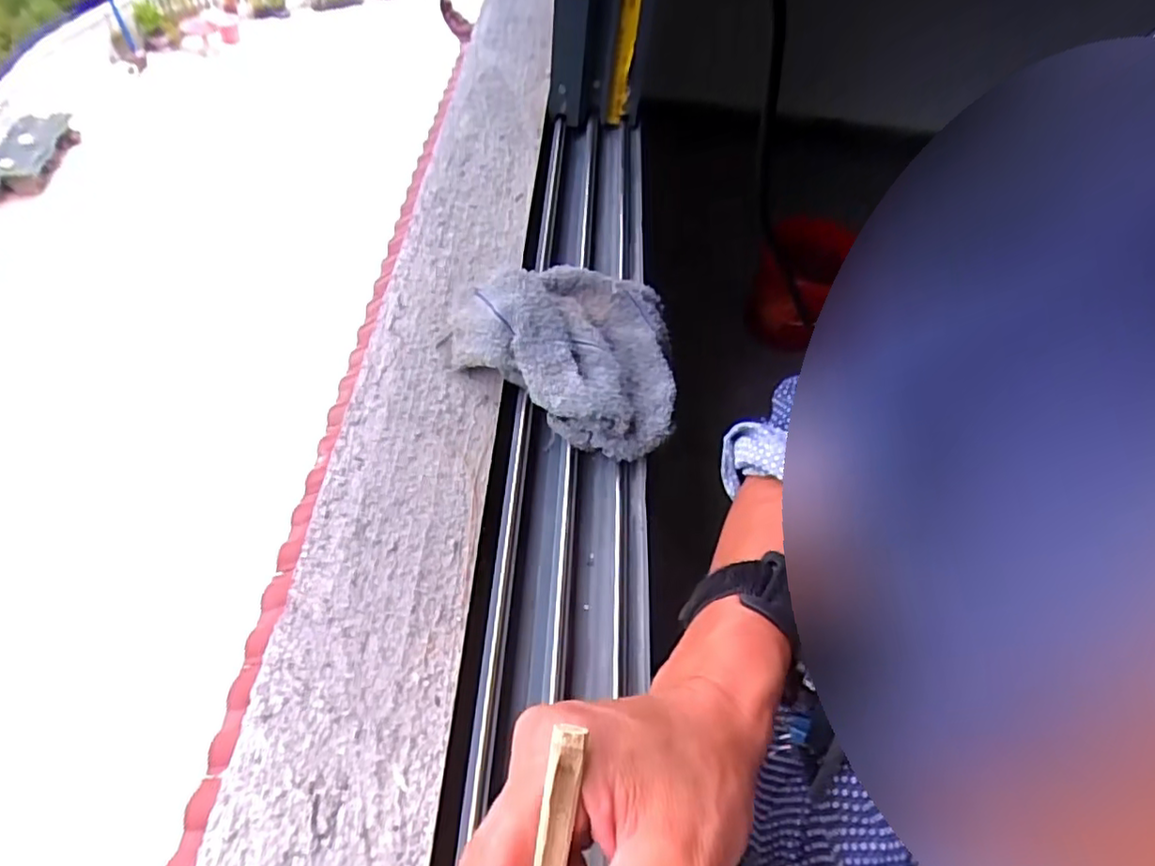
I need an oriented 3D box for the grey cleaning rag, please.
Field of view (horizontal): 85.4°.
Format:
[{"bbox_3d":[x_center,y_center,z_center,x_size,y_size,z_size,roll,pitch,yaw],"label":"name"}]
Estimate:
[{"bbox_3d":[-0.004,-0.048,0.426,0.159,0.066,0.153,-4,55,-8],"label":"grey cleaning rag"}]

